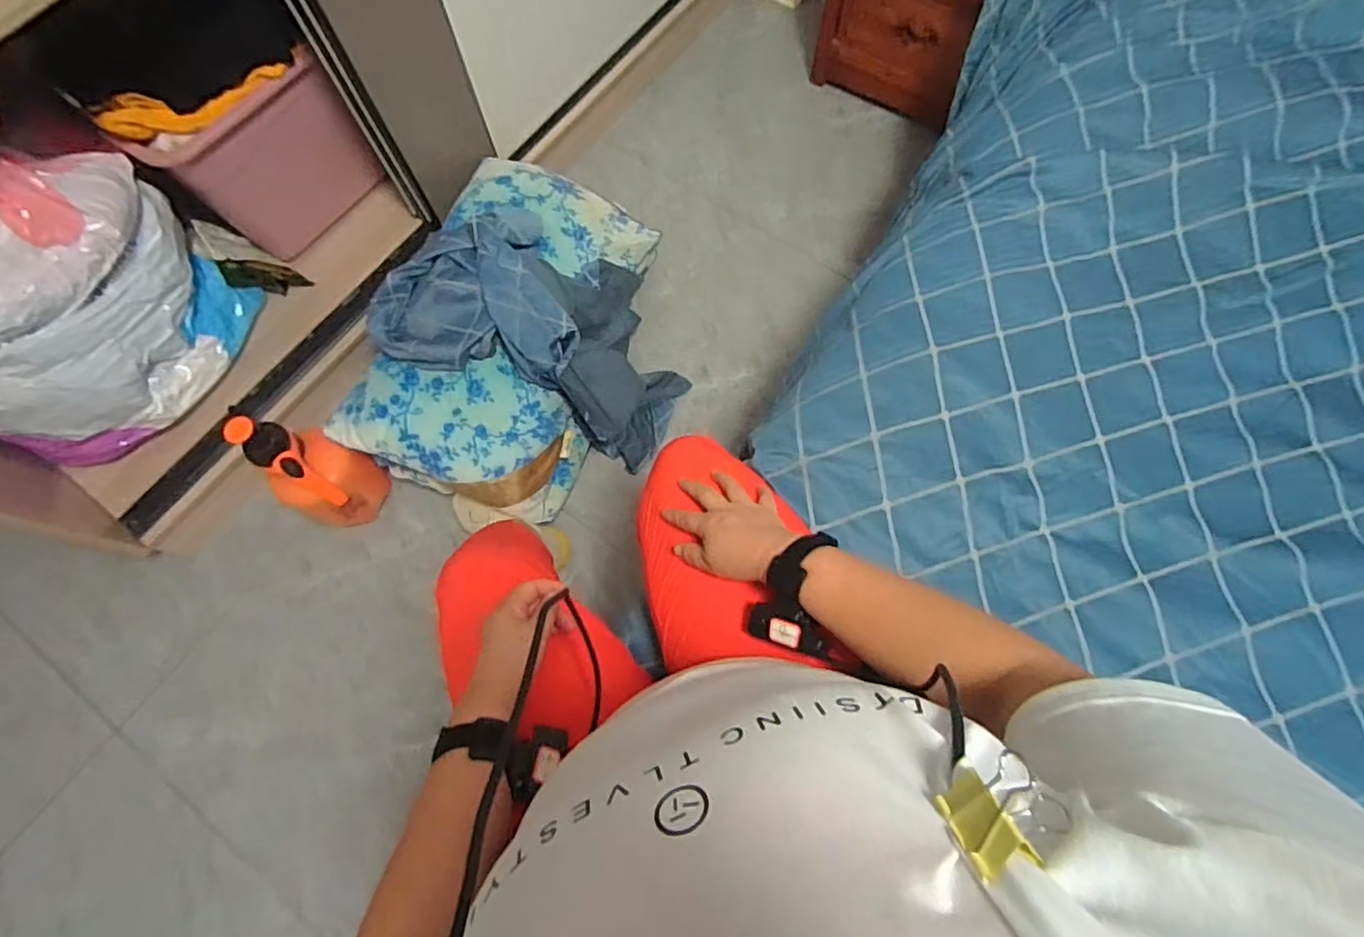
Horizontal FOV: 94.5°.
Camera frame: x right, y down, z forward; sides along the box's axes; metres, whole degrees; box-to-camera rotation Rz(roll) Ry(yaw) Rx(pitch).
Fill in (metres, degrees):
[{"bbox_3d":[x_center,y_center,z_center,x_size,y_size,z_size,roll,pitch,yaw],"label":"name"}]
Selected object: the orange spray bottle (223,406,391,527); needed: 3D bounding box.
[{"bbox_3d":[-0.627,0.002,1.083,0.111,0.325,0.126,-16,72,-4],"label":"orange spray bottle"}]

